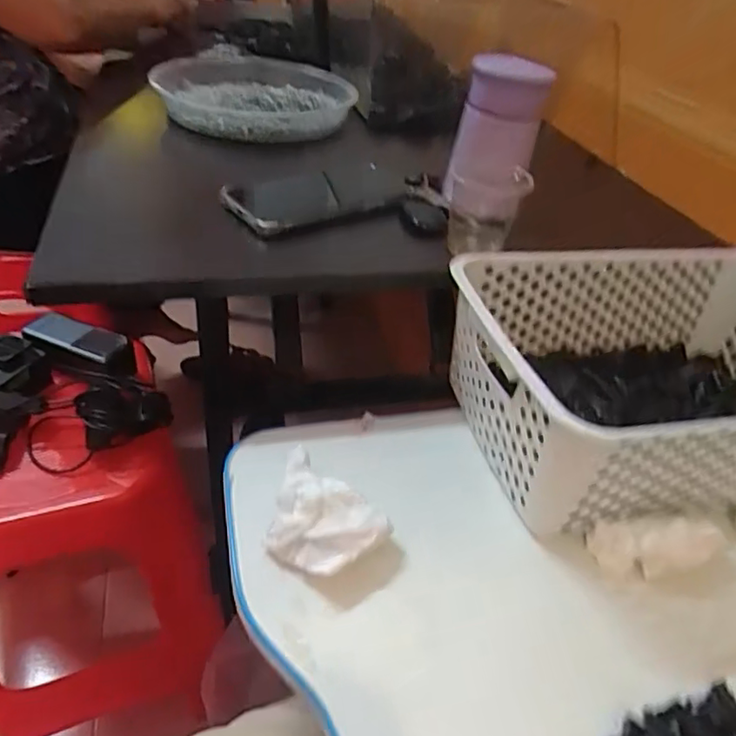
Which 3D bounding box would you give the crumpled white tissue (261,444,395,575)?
[{"bbox_3d":[-0.035,0.093,0.375,0.084,0.032,0.061,32,45,28],"label":"crumpled white tissue"}]

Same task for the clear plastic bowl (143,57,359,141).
[{"bbox_3d":[-0.138,-0.332,0.710,0.226,0.036,0.259,-10,42,-21],"label":"clear plastic bowl"}]

